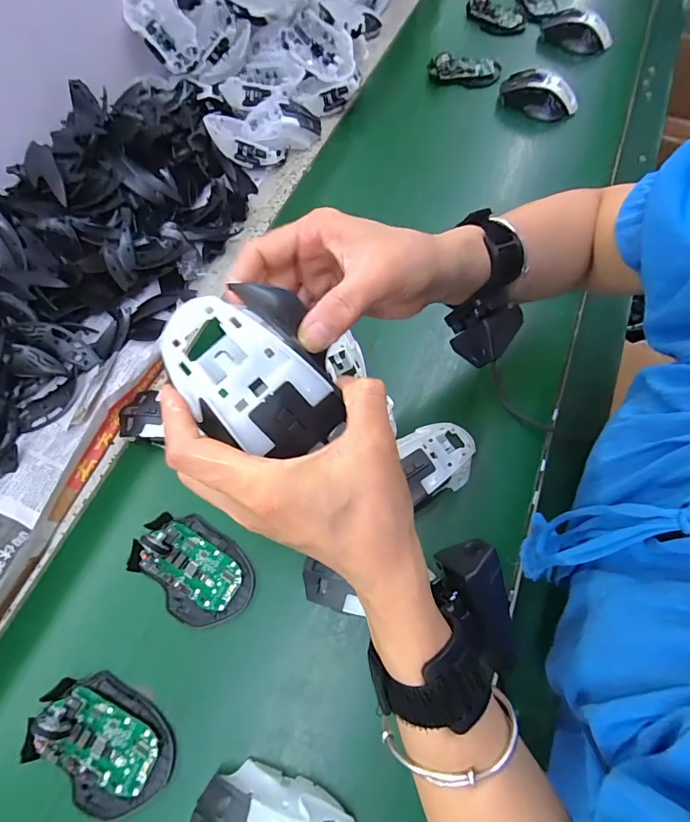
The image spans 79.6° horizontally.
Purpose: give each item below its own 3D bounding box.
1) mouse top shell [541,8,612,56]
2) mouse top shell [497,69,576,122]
[{"bbox_3d":[0.374,-0.618,0.668,0.113,0.035,0.056,28,71,12],"label":"mouse top shell"},{"bbox_3d":[0.281,-0.466,0.604,0.112,0.042,0.034,37,73,15],"label":"mouse top shell"}]

